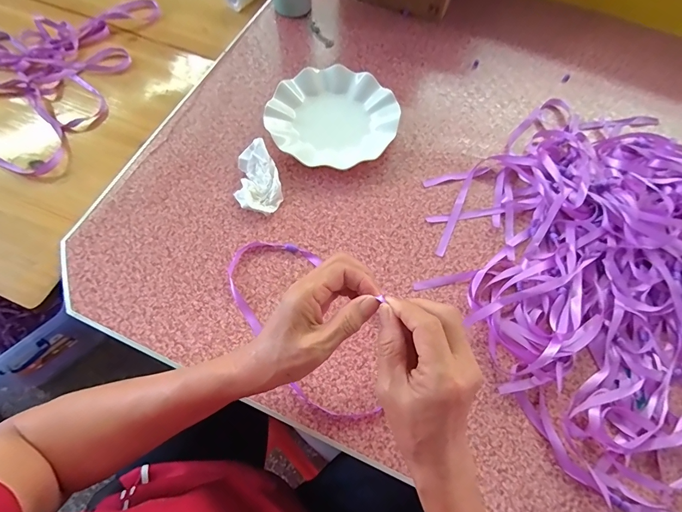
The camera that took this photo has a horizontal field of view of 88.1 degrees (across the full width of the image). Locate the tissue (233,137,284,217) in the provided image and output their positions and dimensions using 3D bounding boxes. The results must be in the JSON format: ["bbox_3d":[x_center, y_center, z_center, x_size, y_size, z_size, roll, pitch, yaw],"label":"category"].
[{"bbox_3d":[-0.112,-0.104,0.470,0.057,0.031,0.097,-8,68,-6],"label":"tissue"}]

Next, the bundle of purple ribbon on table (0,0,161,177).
[{"bbox_3d":[-0.484,-0.322,0.583,0.255,0.022,0.393,17,67,5],"label":"bundle of purple ribbon on table"}]

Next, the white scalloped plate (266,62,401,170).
[{"bbox_3d":[-0.013,-0.202,0.516,0.183,0.025,0.166,-4,67,-4],"label":"white scalloped plate"}]

